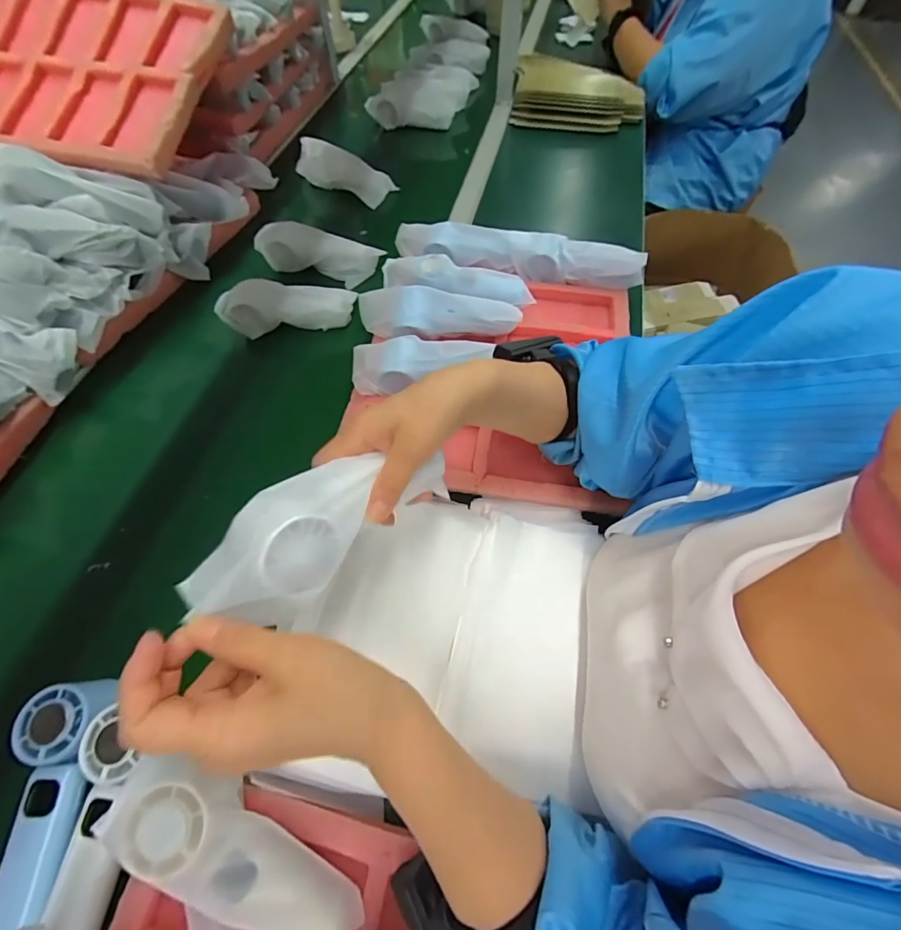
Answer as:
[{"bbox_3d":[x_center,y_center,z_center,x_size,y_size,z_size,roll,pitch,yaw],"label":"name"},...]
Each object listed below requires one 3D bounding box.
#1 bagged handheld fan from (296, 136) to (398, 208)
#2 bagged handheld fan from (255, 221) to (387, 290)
[{"bbox_3d":[-0.196,-0.548,0.785,0.168,0.066,0.062,22,63,11],"label":"bagged handheld fan"},{"bbox_3d":[-0.209,-0.331,0.669,0.199,0.067,0.043,12,62,6],"label":"bagged handheld fan"}]

